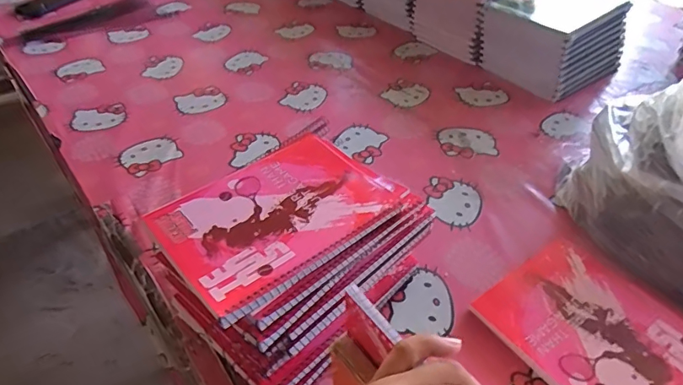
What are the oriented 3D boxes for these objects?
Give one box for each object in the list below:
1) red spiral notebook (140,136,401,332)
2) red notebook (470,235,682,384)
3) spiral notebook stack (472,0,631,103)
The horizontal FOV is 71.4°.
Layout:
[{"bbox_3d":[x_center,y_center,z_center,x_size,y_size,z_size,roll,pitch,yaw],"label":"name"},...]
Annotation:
[{"bbox_3d":[-0.058,0.017,0.444,0.199,0.009,0.148,-31,50,-29],"label":"red spiral notebook"},{"bbox_3d":[0.240,0.137,0.436,0.154,0.021,0.193,-24,47,-24],"label":"red notebook"},{"bbox_3d":[0.351,-0.268,0.808,0.201,0.119,0.179,-27,48,-27],"label":"spiral notebook stack"}]

